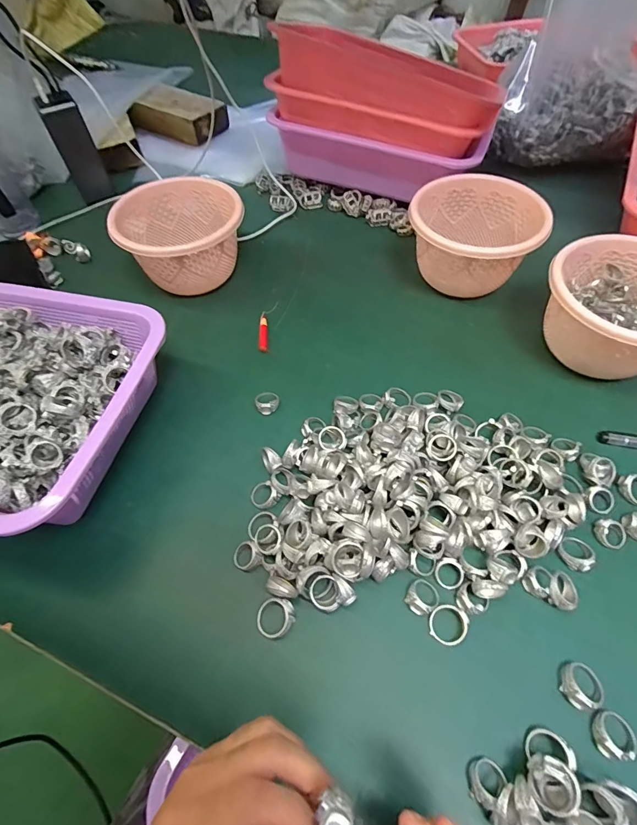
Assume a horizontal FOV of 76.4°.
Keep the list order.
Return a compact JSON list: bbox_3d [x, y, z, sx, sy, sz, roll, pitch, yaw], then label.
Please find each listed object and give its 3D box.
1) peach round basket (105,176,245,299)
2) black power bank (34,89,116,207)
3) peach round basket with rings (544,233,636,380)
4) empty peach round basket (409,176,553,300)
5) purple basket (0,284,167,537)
[{"bbox_3d":[-0.162,-0.207,0.495,0.135,0.083,0.132,-1,58,2],"label":"peach round basket"},{"bbox_3d":[-0.346,-0.376,0.586,0.051,0.134,0.029,-28,61,-14],"label":"black power bank"},{"bbox_3d":[0.300,-0.103,0.408,0.139,0.080,0.127,-1,58,2],"label":"peach round basket with rings"},{"bbox_3d":[0.177,-0.199,0.480,0.137,0.090,0.131,-1,58,2],"label":"empty peach round basket"},{"bbox_3d":[-0.300,-0.012,0.372,0.305,0.088,0.229,8,59,8],"label":"purple basket"}]

